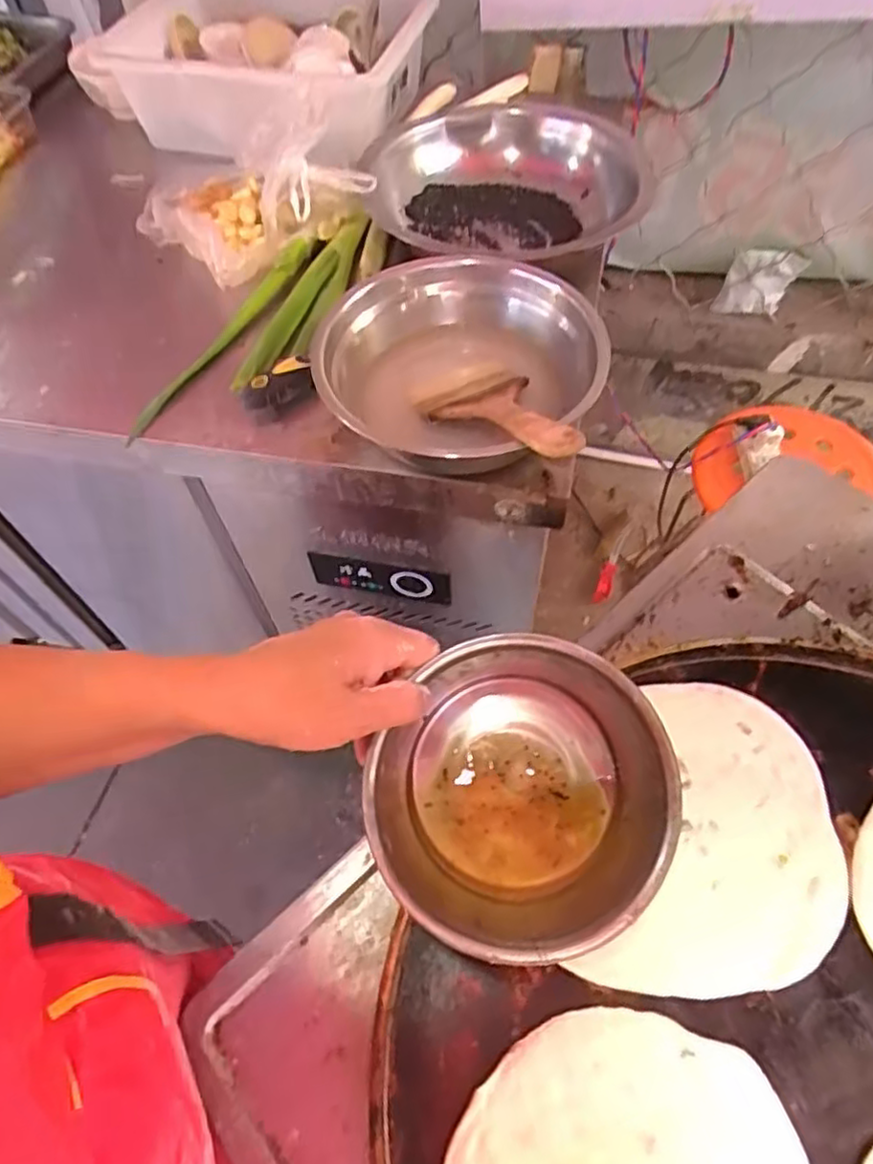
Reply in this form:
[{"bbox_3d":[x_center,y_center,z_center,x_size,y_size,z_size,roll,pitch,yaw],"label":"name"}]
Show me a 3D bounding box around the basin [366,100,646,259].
[{"bbox_3d":[0.063,-0.407,0.738,0.275,0.099,0.275,-2,57,3],"label":"basin"}]

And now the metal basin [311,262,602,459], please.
[{"bbox_3d":[0.022,-0.176,0.565,0.192,0.085,0.220,-36,62,-18],"label":"metal basin"}]

